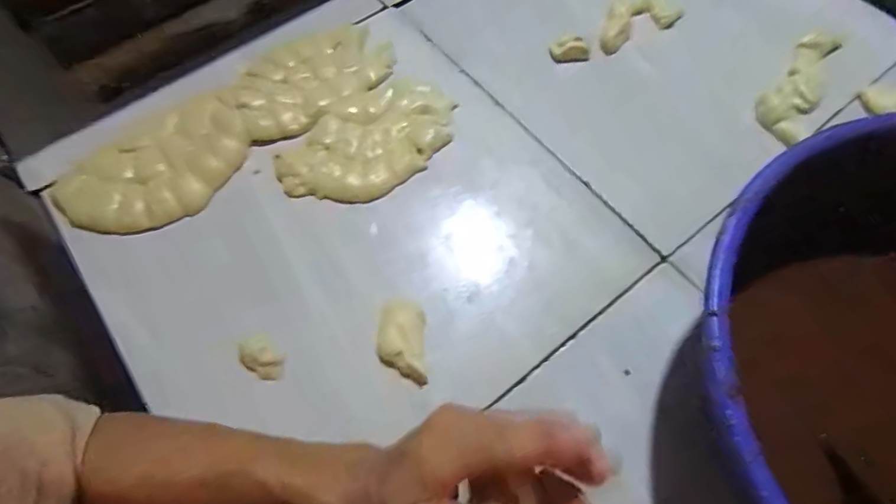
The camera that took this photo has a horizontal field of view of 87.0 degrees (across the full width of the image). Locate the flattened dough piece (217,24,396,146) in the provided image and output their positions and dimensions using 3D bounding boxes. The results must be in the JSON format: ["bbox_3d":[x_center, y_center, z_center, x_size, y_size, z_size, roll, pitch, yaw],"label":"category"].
[{"bbox_3d":[-0.178,-0.228,0.604,0.213,0.017,0.129,-40,71,-14],"label":"flattened dough piece"}]

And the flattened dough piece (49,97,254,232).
[{"bbox_3d":[-0.331,-0.091,0.543,0.208,0.027,0.122,-36,70,-12],"label":"flattened dough piece"}]

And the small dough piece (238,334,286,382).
[{"bbox_3d":[-0.179,0.102,0.455,0.046,0.020,0.033,31,72,14],"label":"small dough piece"}]

